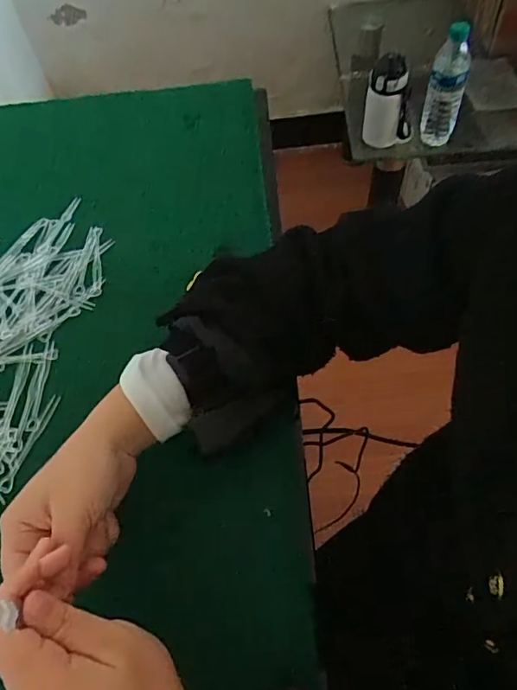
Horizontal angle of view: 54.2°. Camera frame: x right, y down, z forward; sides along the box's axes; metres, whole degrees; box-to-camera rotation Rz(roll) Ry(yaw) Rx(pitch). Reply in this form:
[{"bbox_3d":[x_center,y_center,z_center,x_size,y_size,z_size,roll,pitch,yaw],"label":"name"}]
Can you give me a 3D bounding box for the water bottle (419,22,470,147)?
[{"bbox_3d":[0.361,-0.492,0.969,0.068,0.210,0.054,13,61,13],"label":"water bottle"}]

